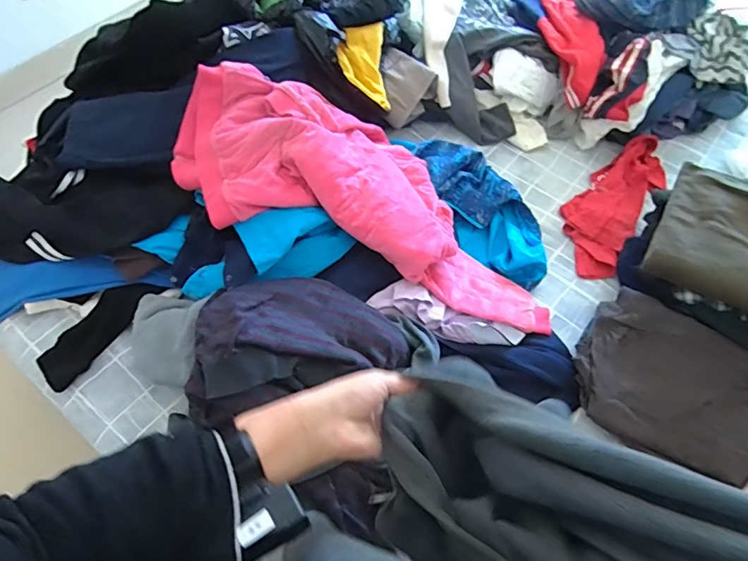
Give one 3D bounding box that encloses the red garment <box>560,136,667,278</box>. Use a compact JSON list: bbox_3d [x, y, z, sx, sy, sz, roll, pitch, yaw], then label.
[{"bbox_3d":[0.563,-0.189,1.166,0.166,0.077,0.411,34,64,17],"label":"red garment"}]

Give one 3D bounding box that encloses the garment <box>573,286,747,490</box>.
[{"bbox_3d":[0.550,0.196,0.904,0.343,0.069,0.267,28,62,14],"label":"garment"}]

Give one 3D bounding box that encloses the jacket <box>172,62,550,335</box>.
[{"bbox_3d":[0.012,-0.156,0.969,0.778,0.127,0.376,30,61,-8],"label":"jacket"}]

